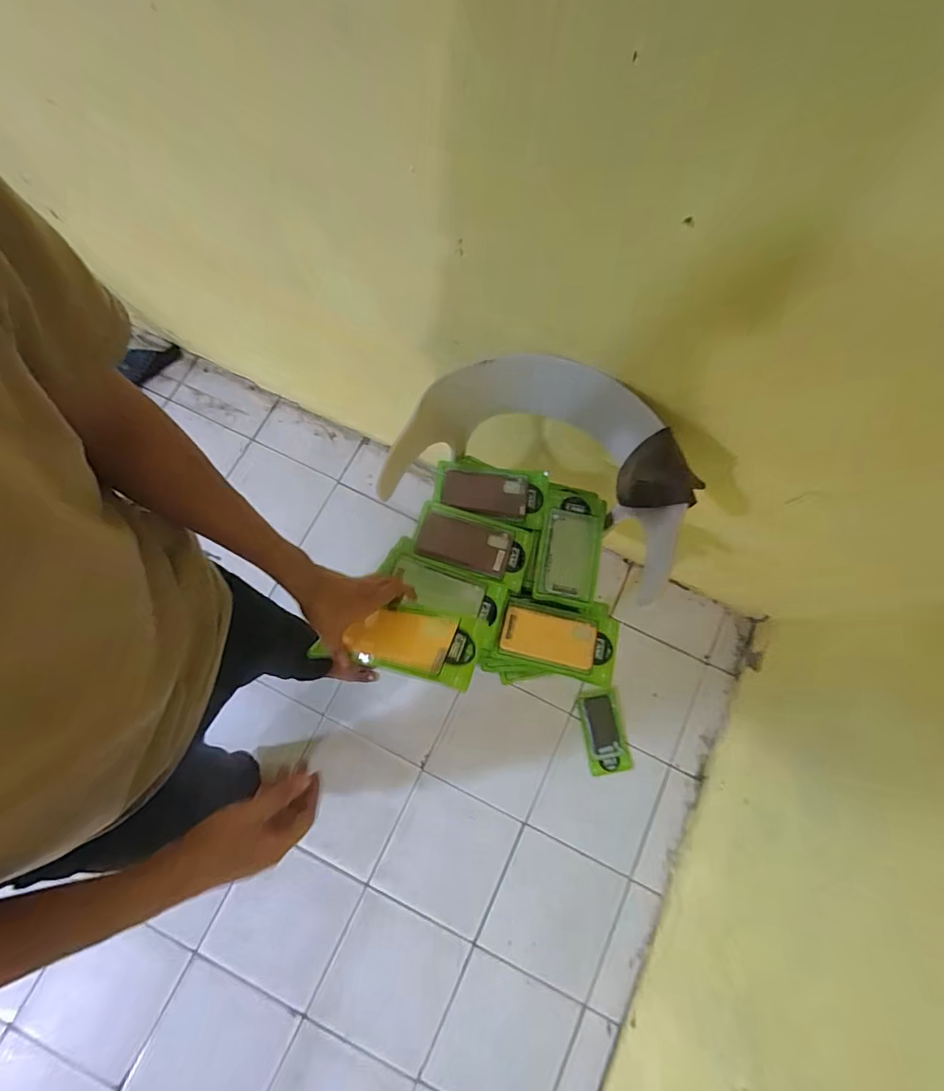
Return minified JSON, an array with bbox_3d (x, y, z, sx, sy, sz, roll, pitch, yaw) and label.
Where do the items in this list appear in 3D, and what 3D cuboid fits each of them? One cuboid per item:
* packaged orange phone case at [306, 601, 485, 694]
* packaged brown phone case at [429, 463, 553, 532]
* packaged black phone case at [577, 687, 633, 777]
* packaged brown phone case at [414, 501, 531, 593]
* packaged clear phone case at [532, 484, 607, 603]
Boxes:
[{"bbox_3d":[-0.093,0.120,0.613,0.197,0.016,0.102,8,43,11],"label":"packaged orange phone case"},{"bbox_3d":[0.035,-0.100,0.904,0.208,0.022,0.109,9,77,0],"label":"packaged brown phone case"},{"bbox_3d":[0.357,0.504,1.300,0.115,0.021,0.208,-9,78,-4],"label":"packaged black phone case"},{"bbox_3d":[0.001,0.000,0.861,0.202,0.025,0.117,17,72,-2],"label":"packaged brown phone case"},{"bbox_3d":[0.182,-0.002,0.893,0.109,0.021,0.216,11,77,0],"label":"packaged clear phone case"}]

